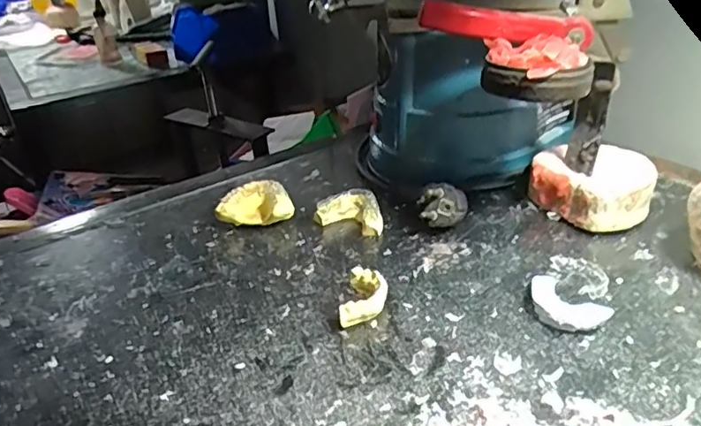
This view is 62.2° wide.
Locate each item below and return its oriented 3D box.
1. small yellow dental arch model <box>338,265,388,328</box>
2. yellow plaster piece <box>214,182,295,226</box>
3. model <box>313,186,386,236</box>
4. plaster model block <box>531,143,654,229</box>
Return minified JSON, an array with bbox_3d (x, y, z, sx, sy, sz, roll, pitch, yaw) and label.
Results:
[{"bbox_3d":[0.010,0.057,0.400,0.028,0.017,0.051,2,31,11],"label":"small yellow dental arch model"},{"bbox_3d":[-0.083,-0.008,0.519,0.063,0.026,0.051,-4,30,1],"label":"yellow plaster piece"},{"bbox_3d":[0.004,-0.002,0.500,0.059,0.022,0.039,14,35,29],"label":"model"},{"bbox_3d":[0.200,-0.021,0.487,0.093,0.044,0.078,7,32,19],"label":"plaster model block"}]

